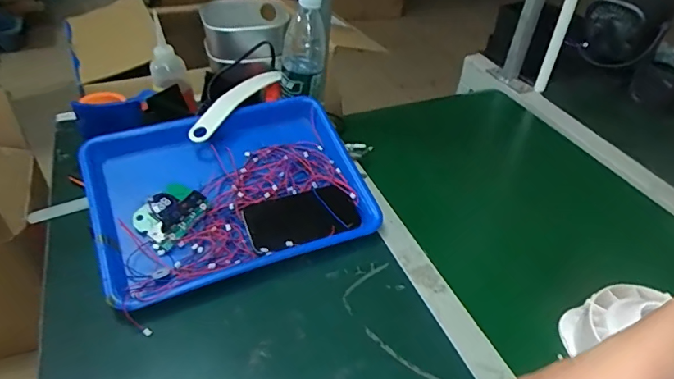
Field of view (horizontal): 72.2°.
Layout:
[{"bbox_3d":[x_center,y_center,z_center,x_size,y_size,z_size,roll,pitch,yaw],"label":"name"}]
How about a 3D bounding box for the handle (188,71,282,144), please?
[{"bbox_3d":[-0.145,-0.131,0.691,0.036,0.034,0.199,20,43,17],"label":"handle"}]

